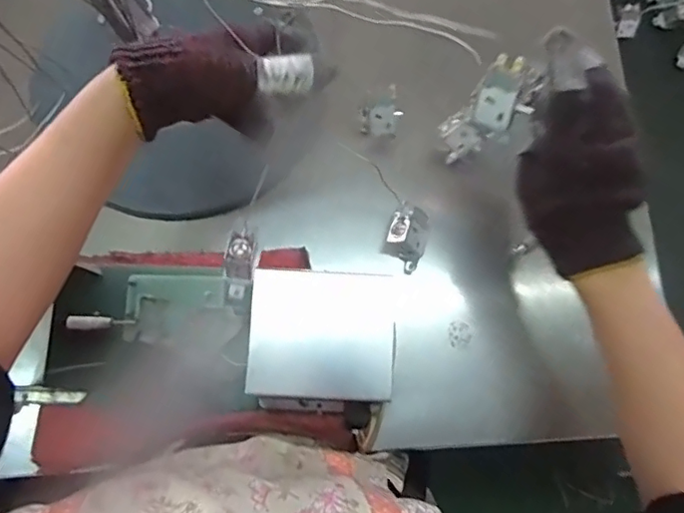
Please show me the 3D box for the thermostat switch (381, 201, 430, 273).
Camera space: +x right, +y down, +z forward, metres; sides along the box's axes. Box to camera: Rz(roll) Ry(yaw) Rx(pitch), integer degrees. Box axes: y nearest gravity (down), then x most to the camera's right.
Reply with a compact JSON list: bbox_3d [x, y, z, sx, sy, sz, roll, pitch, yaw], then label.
[{"bbox_3d":[0.068,-0.020,0.576,0.042,0.044,0.060,23,78,4],"label":"thermostat switch"}]

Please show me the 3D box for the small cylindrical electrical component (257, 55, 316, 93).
[{"bbox_3d":[-0.039,-0.132,0.401,0.038,0.016,0.022,-9,78,-3],"label":"small cylindrical electrical component"}]

